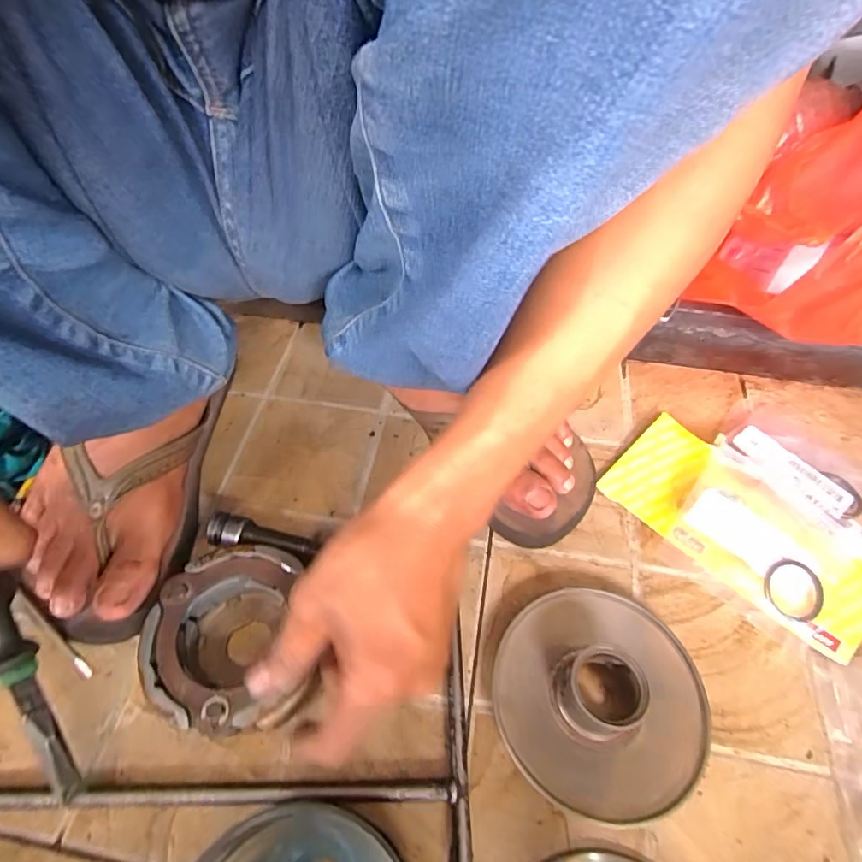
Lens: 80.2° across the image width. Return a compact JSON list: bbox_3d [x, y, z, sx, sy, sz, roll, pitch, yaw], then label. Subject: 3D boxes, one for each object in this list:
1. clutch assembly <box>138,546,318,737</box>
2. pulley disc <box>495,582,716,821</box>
[{"bbox_3d":[-0.113,0.124,0.303,0.092,0.039,0.098,-11,55,-8],"label":"clutch assembly"},{"bbox_3d":[0.096,0.146,0.289,0.117,0.032,0.117,18,56,13],"label":"pulley disc"}]

